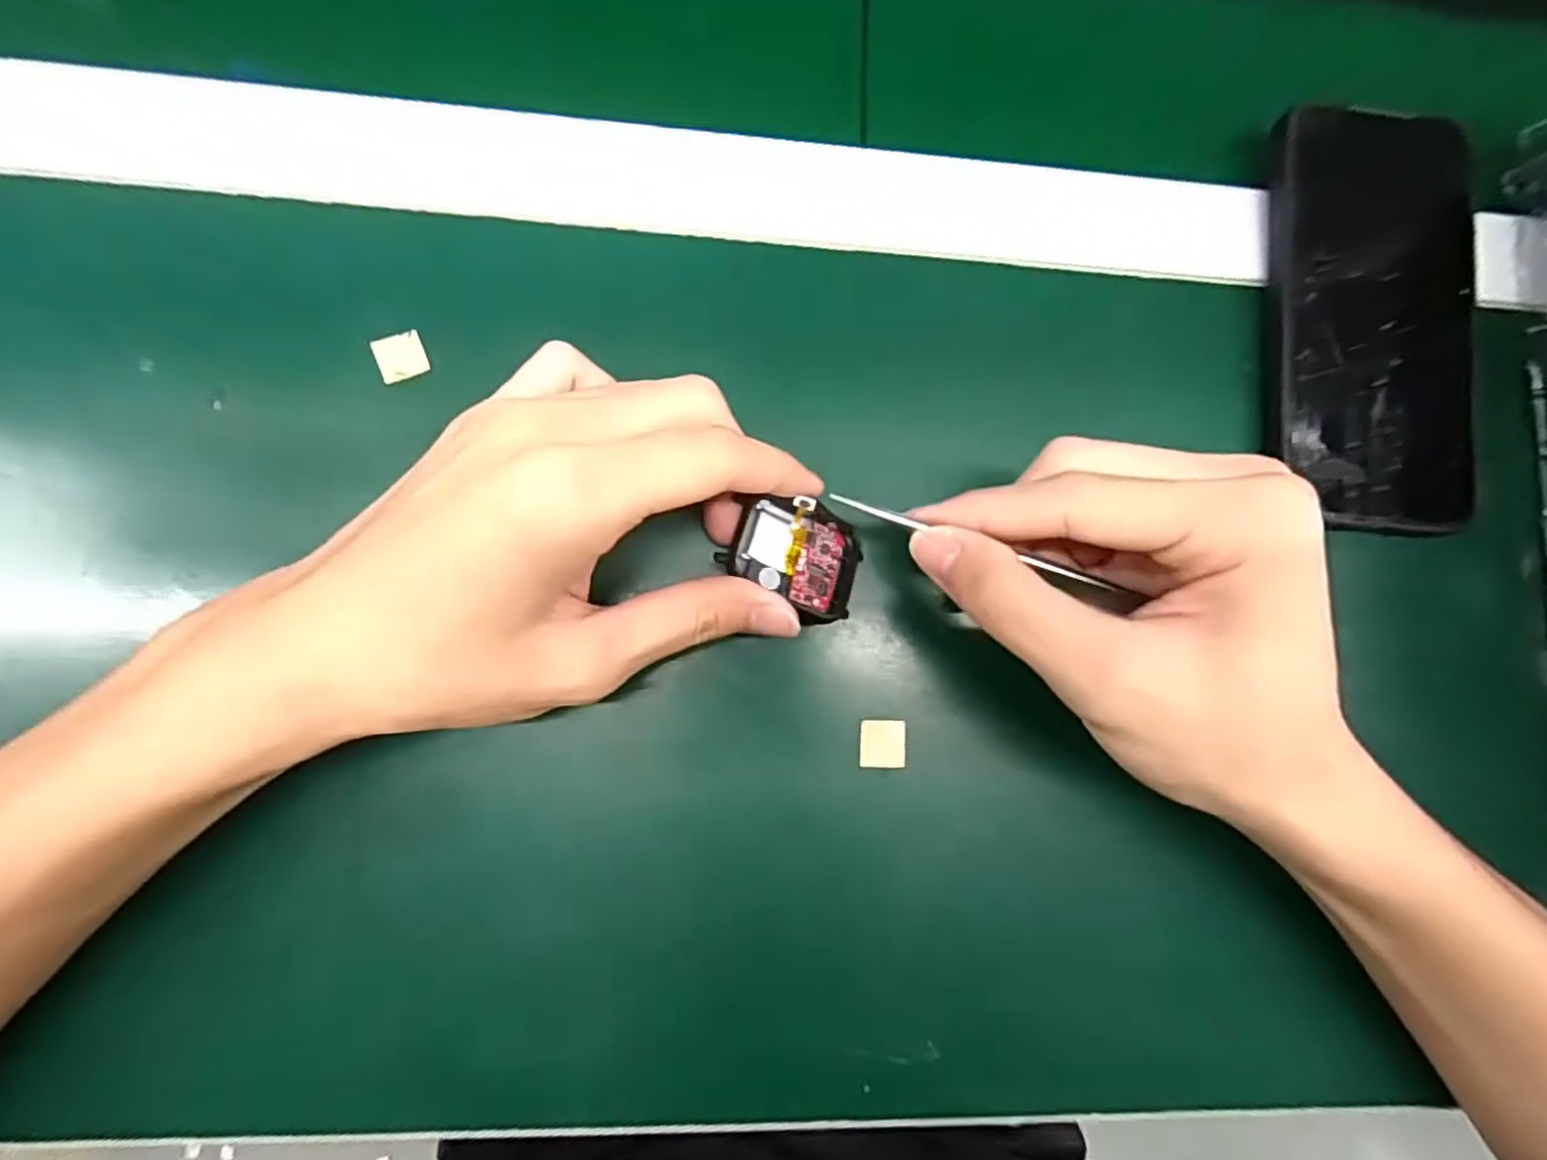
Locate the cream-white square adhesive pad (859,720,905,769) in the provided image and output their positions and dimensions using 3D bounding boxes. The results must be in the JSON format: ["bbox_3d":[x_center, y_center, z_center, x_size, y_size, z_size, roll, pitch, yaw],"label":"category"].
[{"bbox_3d":[0.038,0.056,0.230,0.015,0.004,0.016,2,83,-5],"label":"cream-white square adhesive pad"}]

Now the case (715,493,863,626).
[{"bbox_3d":[0.008,-0.009,0.223,0.044,0.015,0.038,19,82,-3],"label":"case"}]

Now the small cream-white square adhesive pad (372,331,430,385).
[{"bbox_3d":[-0.127,-0.076,0.230,0.016,0.004,0.015,-24,92,-18],"label":"small cream-white square adhesive pad"}]

